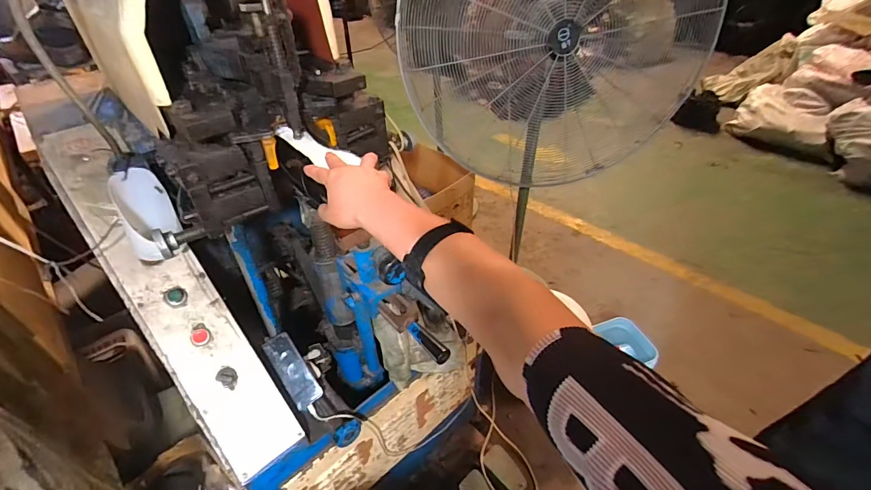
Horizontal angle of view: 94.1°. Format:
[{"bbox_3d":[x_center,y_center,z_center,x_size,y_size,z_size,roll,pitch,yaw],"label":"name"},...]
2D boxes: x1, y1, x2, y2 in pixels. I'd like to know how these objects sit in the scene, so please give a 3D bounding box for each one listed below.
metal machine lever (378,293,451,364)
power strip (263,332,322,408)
[{"bbox_3d":[-0.030,0.127,0.636,0.045,0.027,0.142,-29,47,-28],"label":"metal machine lever"},{"bbox_3d":[-0.300,0.264,0.858,0.057,0.024,0.159,-31,86,-29],"label":"power strip"}]

